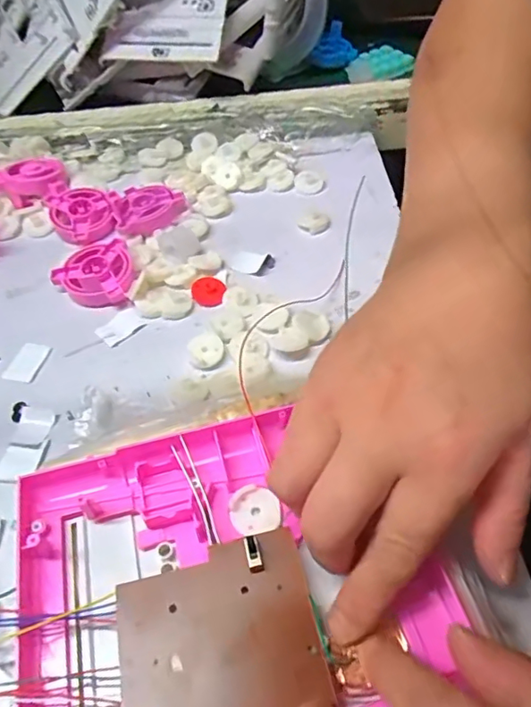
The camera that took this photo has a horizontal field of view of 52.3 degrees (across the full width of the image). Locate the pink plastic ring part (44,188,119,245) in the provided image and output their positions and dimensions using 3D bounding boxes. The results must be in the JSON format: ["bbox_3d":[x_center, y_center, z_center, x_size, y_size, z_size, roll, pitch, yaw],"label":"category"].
[{"bbox_3d":[-0.138,-0.107,0.414,0.050,0.016,0.048,-17,52,-8],"label":"pink plastic ring part"}]

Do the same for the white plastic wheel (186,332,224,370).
[{"bbox_3d":[-0.037,-0.002,0.332,0.022,0.007,0.022,-3,51,3],"label":"white plastic wheel"}]

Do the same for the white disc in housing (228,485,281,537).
[{"bbox_3d":[-0.005,0.069,0.241,0.021,0.004,0.021,-3,51,3],"label":"white disc in housing"}]

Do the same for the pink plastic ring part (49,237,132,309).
[{"bbox_3d":[-0.117,-0.053,0.373,0.053,0.016,0.048,-24,53,-13],"label":"pink plastic ring part"}]

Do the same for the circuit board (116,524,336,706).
[{"bbox_3d":[-0.017,0.106,0.196,0.071,0.006,0.071,-13,51,-5],"label":"circuit board"}]

